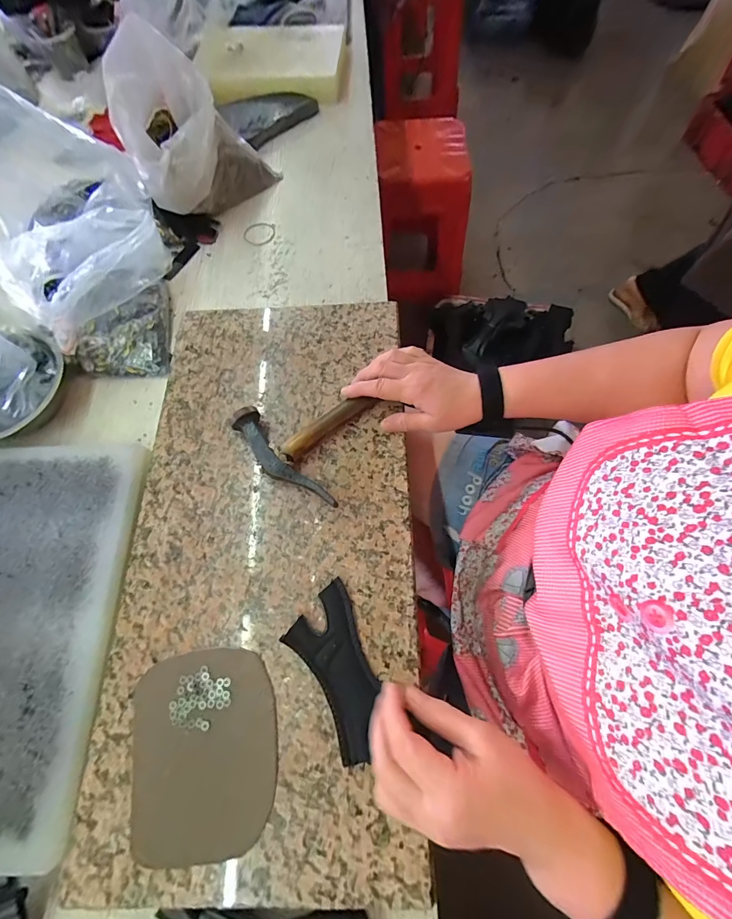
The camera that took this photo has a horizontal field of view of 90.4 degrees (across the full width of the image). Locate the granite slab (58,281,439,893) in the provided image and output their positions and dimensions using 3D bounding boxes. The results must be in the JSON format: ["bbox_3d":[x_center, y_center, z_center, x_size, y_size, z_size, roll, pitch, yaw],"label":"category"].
[{"bbox_3d":[-0.102,0.061,0.382,0.293,0.028,0.594,-1,68,2],"label":"granite slab"}]

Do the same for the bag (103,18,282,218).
[{"bbox_3d":[-0.260,-0.492,0.540,0.203,0.158,0.162,-33,71,-11],"label":"bag"}]

